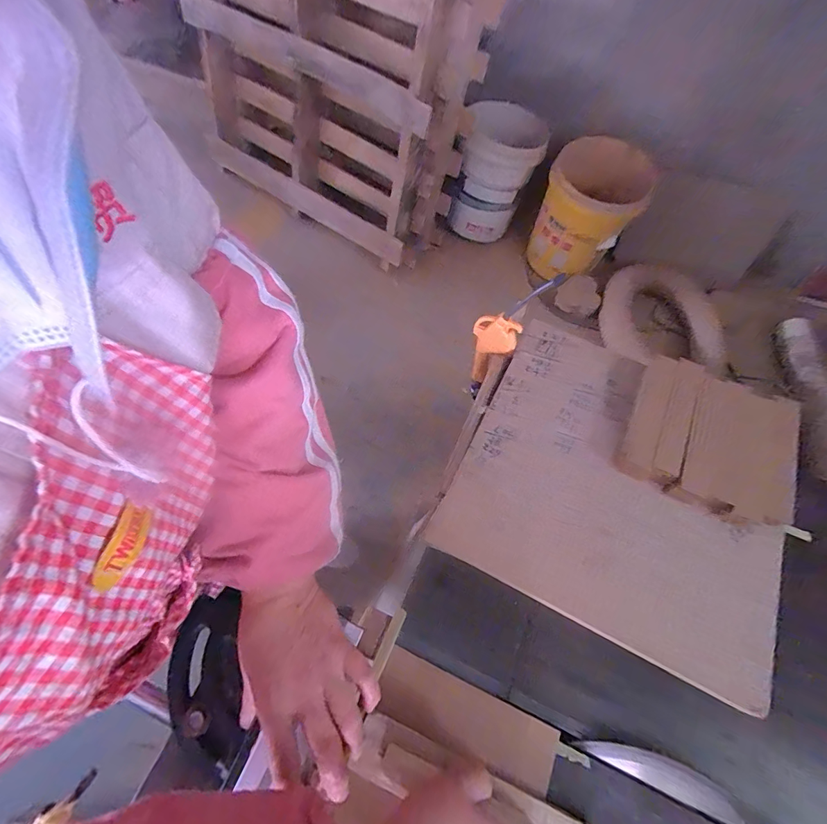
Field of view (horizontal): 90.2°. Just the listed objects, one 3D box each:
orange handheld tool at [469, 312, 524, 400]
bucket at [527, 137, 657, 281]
[{"bbox_3d":[0.102,-0.074,0.570,0.055,0.156,0.028,15,64,5],"label":"orange handheld tool"},{"bbox_3d":[0.636,-0.743,1.500,0.313,0.374,0.384,24,65,10],"label":"bucket"}]

